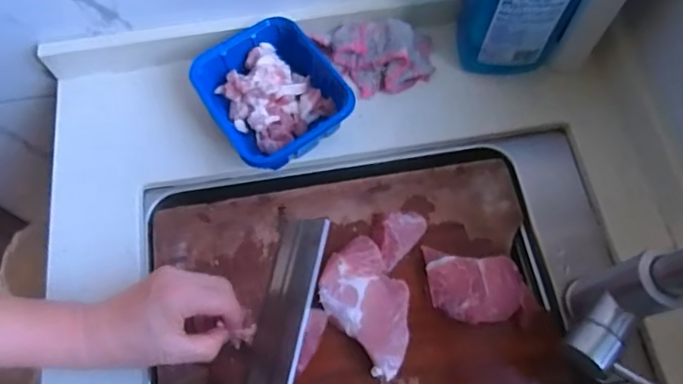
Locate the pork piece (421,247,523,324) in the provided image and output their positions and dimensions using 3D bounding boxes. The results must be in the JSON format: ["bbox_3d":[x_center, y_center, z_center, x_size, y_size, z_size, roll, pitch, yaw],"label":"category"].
[{"bbox_3d":[0.122,0.092,0.493,0.087,0.032,0.061,6,69,3],"label":"pork piece"}]

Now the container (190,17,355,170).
[{"bbox_3d":[-0.069,-0.093,0.537,0.121,0.074,0.142,-33,72,-12],"label":"container"}]

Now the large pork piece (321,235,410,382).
[{"bbox_3d":[0.026,0.106,0.486,0.070,0.026,0.118,-30,72,-11],"label":"large pork piece"}]

